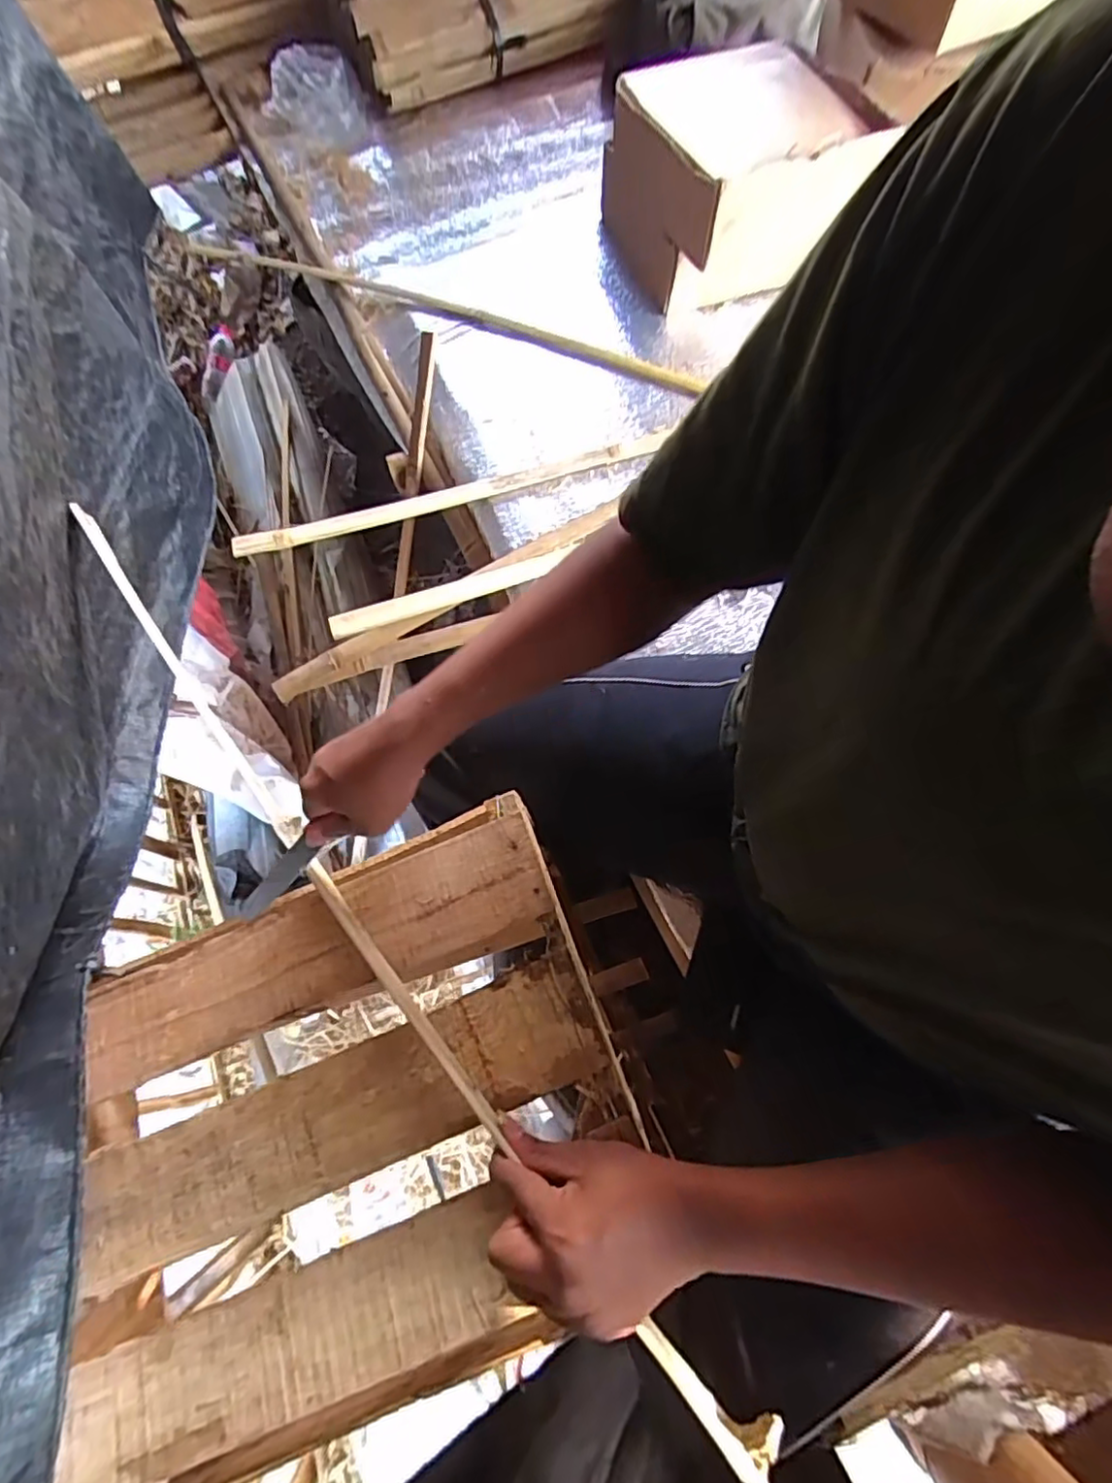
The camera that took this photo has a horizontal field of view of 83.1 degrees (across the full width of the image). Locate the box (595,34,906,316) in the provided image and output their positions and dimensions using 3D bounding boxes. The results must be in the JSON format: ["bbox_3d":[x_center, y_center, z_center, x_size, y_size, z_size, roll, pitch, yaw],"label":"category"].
[{"bbox_3d":[0.230,-0.759,0.859,0.276,0.182,0.242,-24,72,-7],"label":"box"}]

